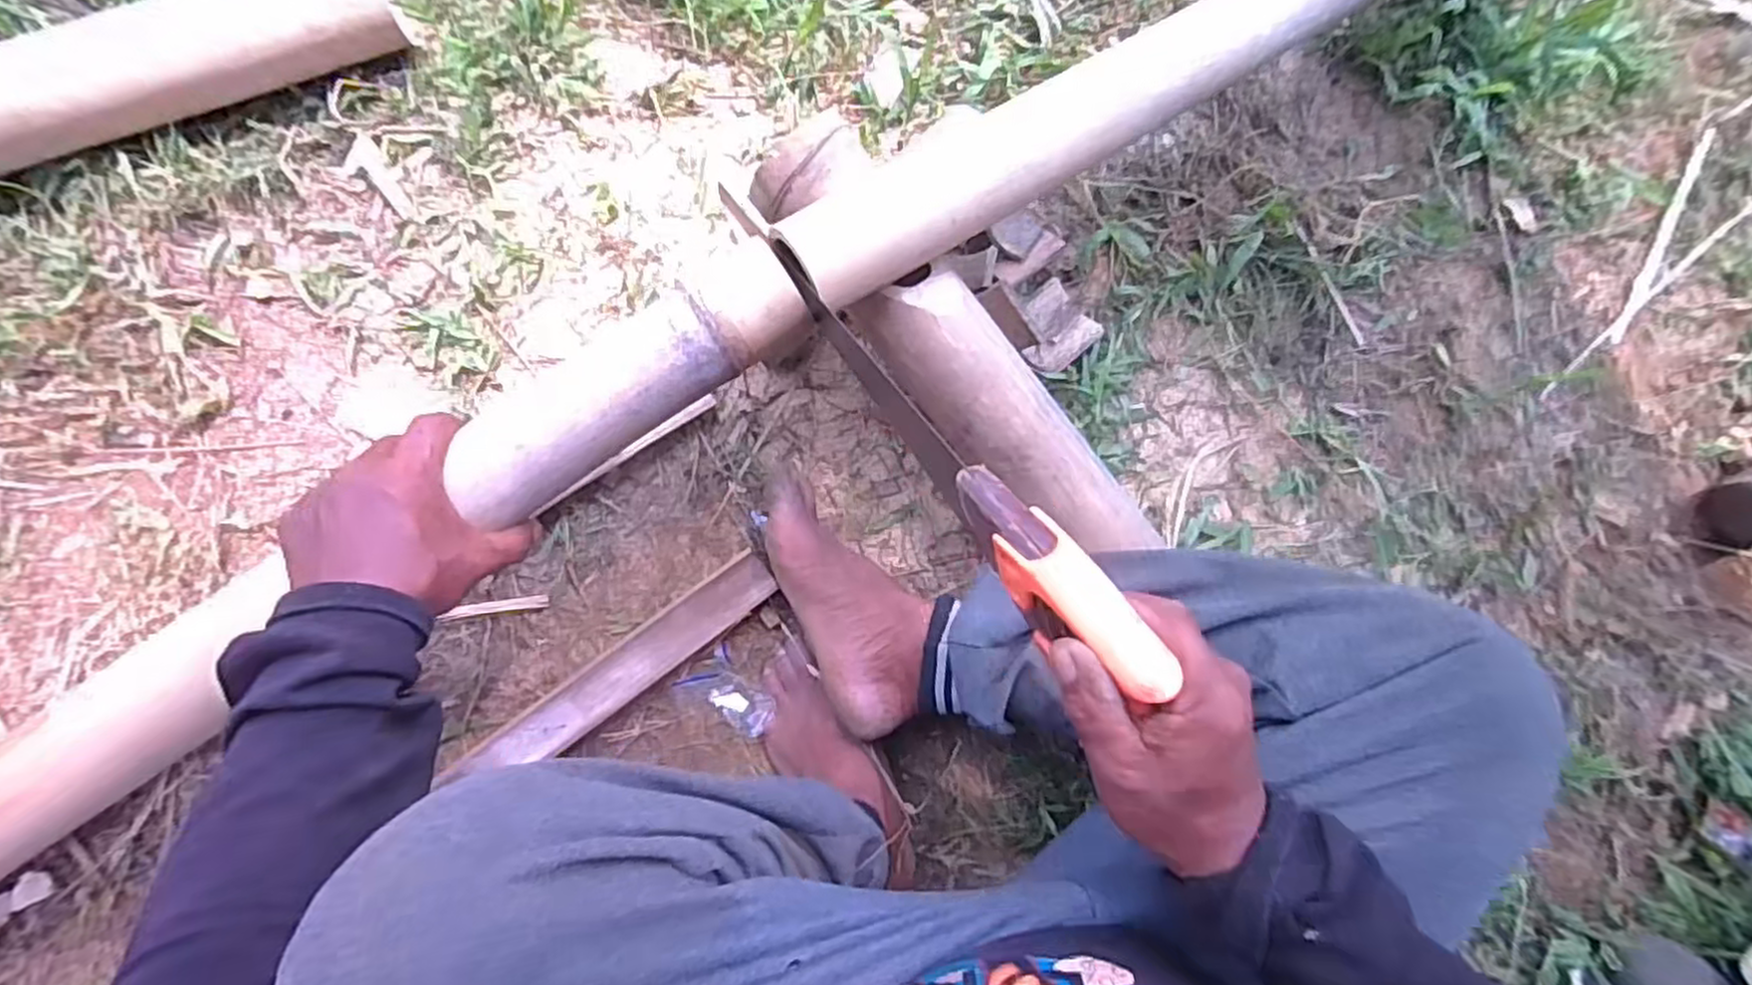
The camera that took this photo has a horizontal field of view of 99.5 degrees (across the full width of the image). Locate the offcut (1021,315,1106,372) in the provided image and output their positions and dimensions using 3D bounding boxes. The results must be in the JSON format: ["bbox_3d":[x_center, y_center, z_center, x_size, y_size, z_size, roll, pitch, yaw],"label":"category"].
[{"bbox_3d":[0.170,-0.131,0.664,0.073,0.011,0.032,-31,89,-8],"label":"offcut"}]

